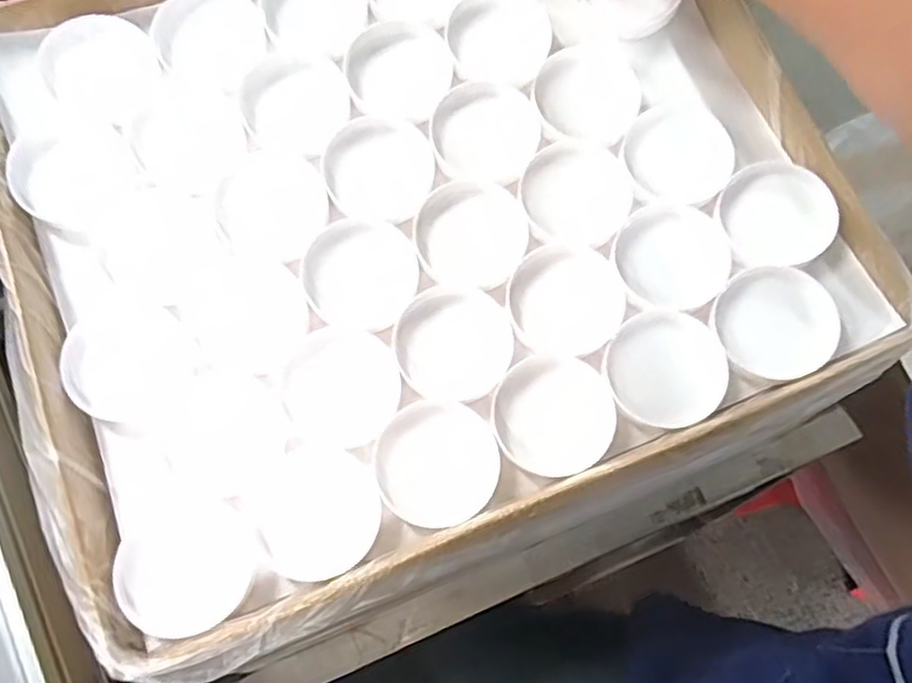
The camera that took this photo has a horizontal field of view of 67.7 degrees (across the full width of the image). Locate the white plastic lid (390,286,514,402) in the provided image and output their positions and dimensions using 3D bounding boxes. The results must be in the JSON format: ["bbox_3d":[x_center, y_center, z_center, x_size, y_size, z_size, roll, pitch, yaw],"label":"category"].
[{"bbox_3d":[-0.002,0.000,0.450,0.075,0.016,0.076,-1,67,2],"label":"white plastic lid"}]

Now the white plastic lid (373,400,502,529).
[{"bbox_3d":[-0.012,0.075,0.422,0.075,0.012,0.075,-1,67,2],"label":"white plastic lid"}]

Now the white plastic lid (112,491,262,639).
[{"bbox_3d":[-0.160,0.130,0.402,0.076,0.010,0.079,-1,67,2],"label":"white plastic lid"}]

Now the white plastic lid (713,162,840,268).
[{"bbox_3d":[0.219,-0.086,0.465,0.072,0.015,0.075,-1,67,2],"label":"white plastic lid"}]

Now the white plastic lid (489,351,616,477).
[{"bbox_3d":[0.061,0.046,0.432,0.073,0.017,0.074,-1,67,2],"label":"white plastic lid"}]

